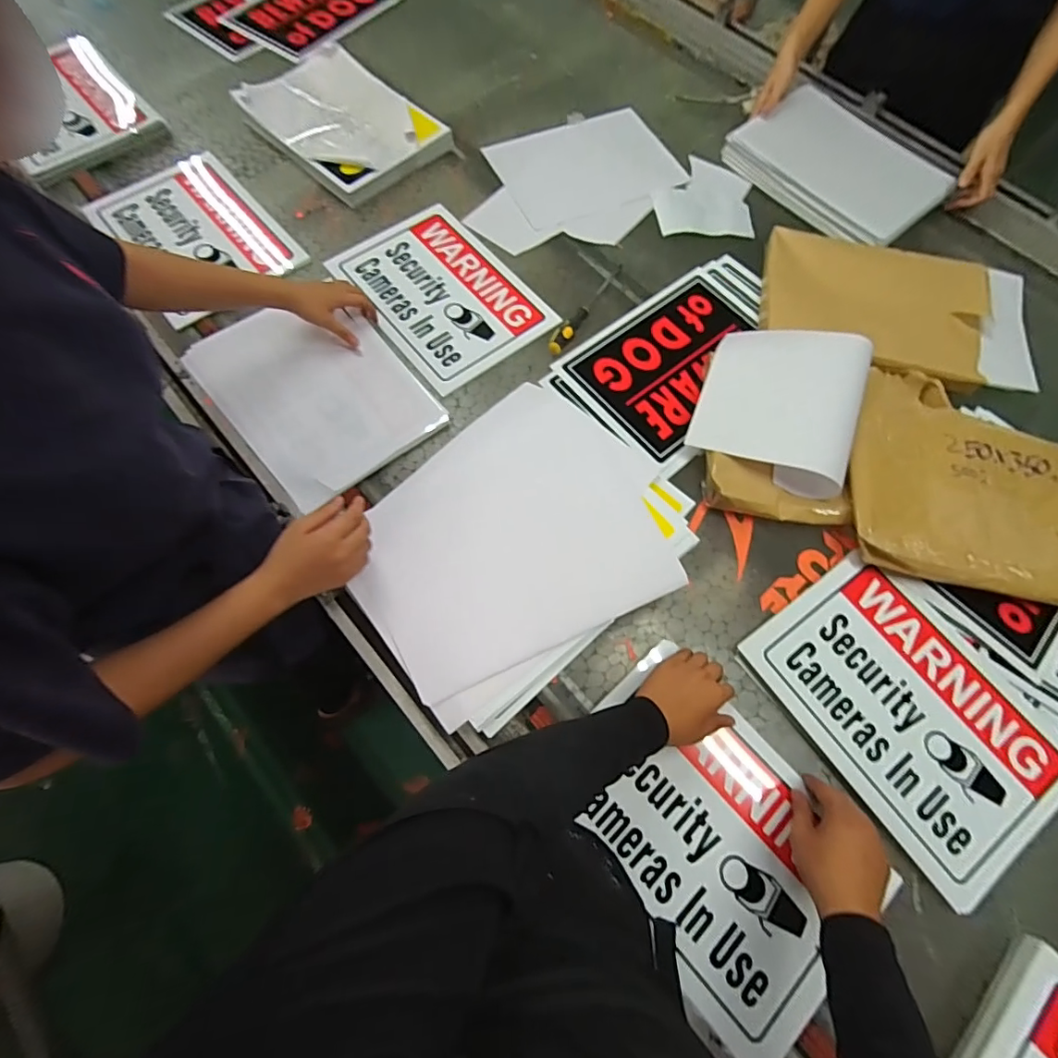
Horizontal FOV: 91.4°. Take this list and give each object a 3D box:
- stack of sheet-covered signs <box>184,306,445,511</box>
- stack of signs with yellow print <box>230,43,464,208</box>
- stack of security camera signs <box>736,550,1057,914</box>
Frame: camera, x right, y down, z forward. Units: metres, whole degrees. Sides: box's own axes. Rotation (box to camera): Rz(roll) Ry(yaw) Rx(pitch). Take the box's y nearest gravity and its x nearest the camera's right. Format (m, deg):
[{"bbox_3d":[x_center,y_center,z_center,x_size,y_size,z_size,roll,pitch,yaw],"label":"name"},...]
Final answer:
[{"bbox_3d":[-0.325,-0.223,0.795,0.266,0.027,0.345,-38,73,-16],"label":"stack of sheet-covered signs"},{"bbox_3d":[-0.376,-0.803,1.017,0.380,0.053,0.256,42,72,14],"label":"stack of signs with yellow print"},{"bbox_3d":[0.475,0.224,0.643,0.253,0.014,0.355,-33,72,-15],"label":"stack of security camera signs"}]

